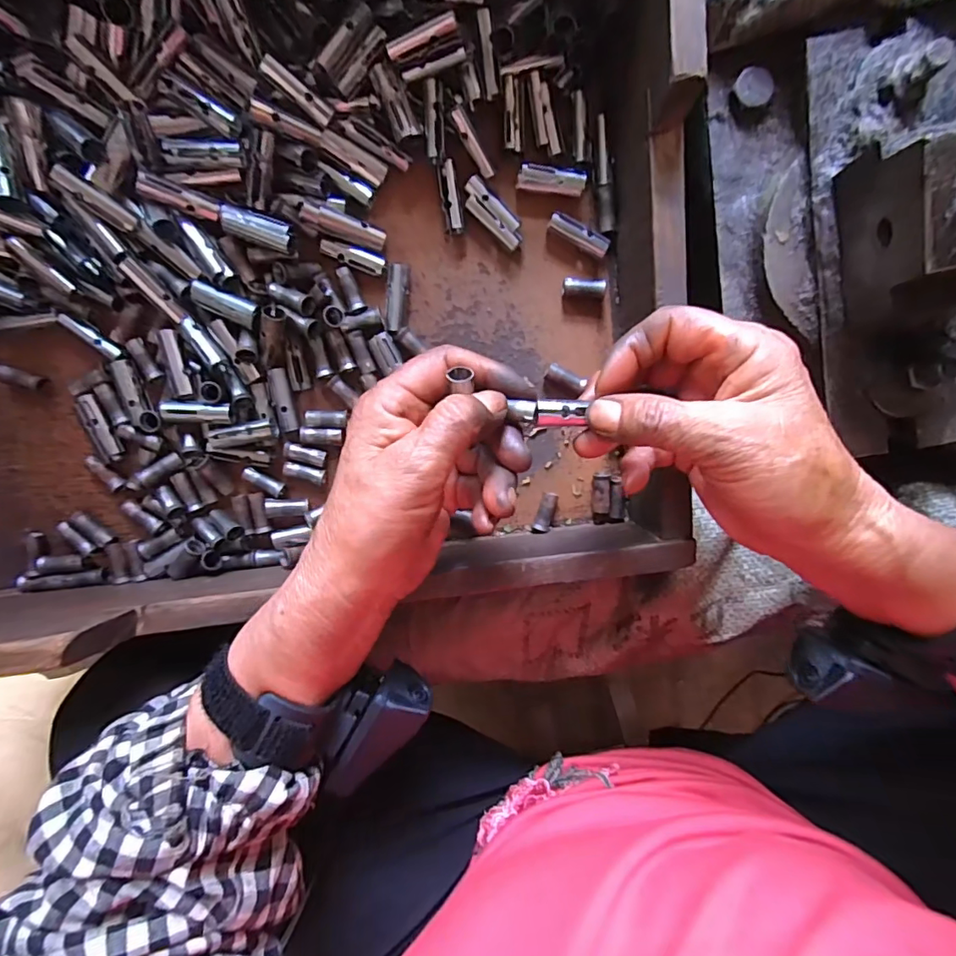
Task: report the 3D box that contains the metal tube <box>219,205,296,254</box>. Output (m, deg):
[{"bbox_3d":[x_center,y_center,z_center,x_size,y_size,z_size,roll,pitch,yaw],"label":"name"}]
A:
[{"bbox_3d":[-0.115,-0.131,0.273,0.040,0.013,0.016,19,99,-2],"label":"metal tube"}]

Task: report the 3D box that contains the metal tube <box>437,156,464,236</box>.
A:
[{"bbox_3d":[-0.016,-0.158,0.293,0.012,0.008,0.037,-9,114,3],"label":"metal tube"}]

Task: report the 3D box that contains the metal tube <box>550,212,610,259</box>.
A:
[{"bbox_3d":[0.059,-0.141,0.302,0.037,0.009,0.011,23,98,-2],"label":"metal tube"}]

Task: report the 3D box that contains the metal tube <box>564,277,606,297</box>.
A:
[{"bbox_3d":[0.062,-0.111,0.304,0.024,0.008,0.009,3,99,1],"label":"metal tube"}]

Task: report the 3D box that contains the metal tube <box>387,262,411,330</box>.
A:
[{"bbox_3d":[-0.046,-0.105,0.304,0.011,0.011,0.037,8,99,0],"label":"metal tube"}]

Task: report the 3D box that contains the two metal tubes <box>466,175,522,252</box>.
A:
[{"bbox_3d":[0.009,-0.150,0.298,0.017,0.012,0.043,-43,96,7],"label":"two metal tubes"}]

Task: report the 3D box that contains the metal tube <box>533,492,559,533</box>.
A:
[{"bbox_3d":[0.043,0.022,0.329,0.010,0.008,0.026,18,99,-2],"label":"metal tube"}]

